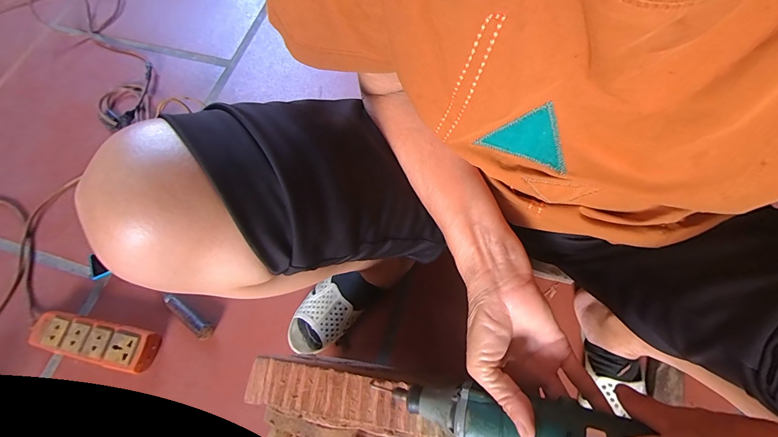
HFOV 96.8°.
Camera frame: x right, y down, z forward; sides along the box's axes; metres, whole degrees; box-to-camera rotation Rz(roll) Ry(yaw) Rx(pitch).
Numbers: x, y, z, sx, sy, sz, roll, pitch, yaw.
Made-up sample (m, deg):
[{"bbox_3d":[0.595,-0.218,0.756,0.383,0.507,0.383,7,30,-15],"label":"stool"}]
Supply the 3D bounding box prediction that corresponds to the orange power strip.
[{"bbox_3d":[-0.479,0.197,0.562,0.211,0.041,0.061,10,68,7],"label":"orange power strip"}]

